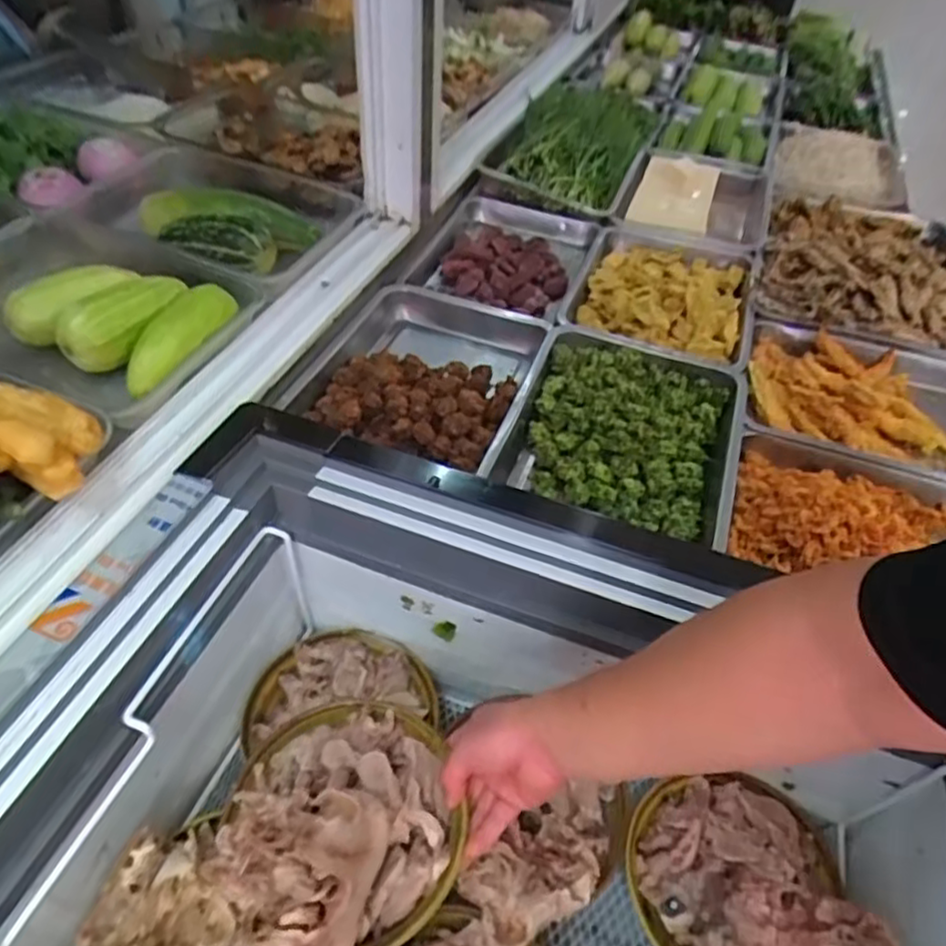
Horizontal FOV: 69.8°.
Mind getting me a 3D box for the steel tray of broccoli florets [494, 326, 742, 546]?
[{"bbox_3d":[0.185,-0.048,0.814,0.264,0.069,0.281,19,46,16],"label":"steel tray of broccoli florets"}]

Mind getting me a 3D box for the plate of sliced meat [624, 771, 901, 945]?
[{"bbox_3d":[0.241,0.363,0.596,0.192,0.080,0.192,2,44,-2],"label":"plate of sliced meat"}]

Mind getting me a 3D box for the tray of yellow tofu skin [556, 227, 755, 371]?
[{"bbox_3d":[0.288,-0.277,1.019,0.259,0.065,0.340,12,45,9],"label":"tray of yellow tofu skin"}]

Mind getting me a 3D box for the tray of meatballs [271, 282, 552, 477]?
[{"bbox_3d":[-0.072,-0.120,0.867,0.278,0.082,0.291,14,45,11],"label":"tray of meatballs"}]

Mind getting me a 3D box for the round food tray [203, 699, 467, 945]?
[{"bbox_3d":[-0.100,0.249,0.518,0.175,0.124,0.182,2,44,-2],"label":"round food tray"}]

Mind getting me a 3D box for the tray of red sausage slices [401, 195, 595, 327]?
[{"bbox_3d":[0.042,-0.319,1.069,0.236,0.082,0.312,14,45,11],"label":"tray of red sausage slices"}]

